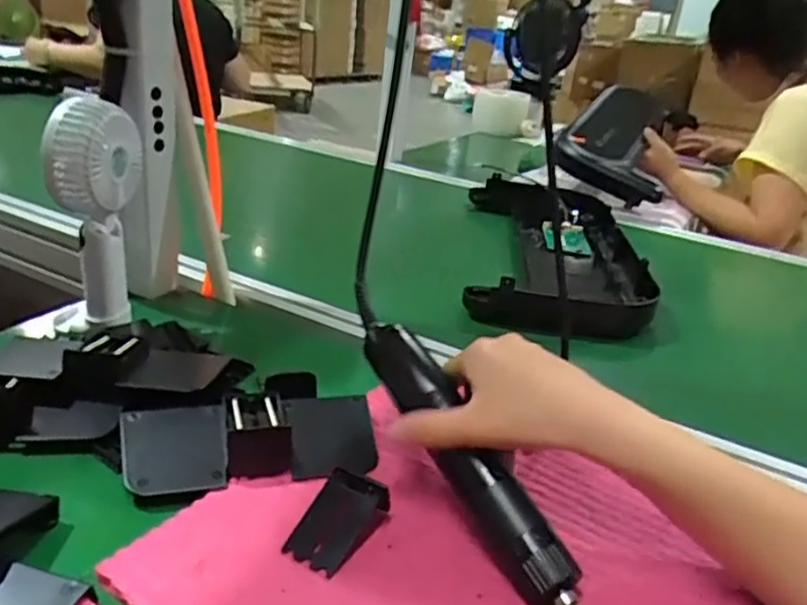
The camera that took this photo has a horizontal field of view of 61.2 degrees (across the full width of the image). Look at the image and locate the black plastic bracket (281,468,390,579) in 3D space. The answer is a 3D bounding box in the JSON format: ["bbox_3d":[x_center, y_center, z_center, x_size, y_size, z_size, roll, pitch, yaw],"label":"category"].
[{"bbox_3d":[-0.037,0.120,0.388,0.036,0.032,0.056,21,27,29],"label":"black plastic bracket"}]

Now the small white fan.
[{"bbox_3d":[-0.247,-0.071,0.551,0.047,0.181,0.072,7,24,0],"label":"small white fan"}]

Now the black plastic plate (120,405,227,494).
[{"bbox_3d":[-0.147,0.091,0.437,0.063,0.008,0.069,2,36,-17],"label":"black plastic plate"}]

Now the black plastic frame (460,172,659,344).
[{"bbox_3d":[0.200,-0.077,0.917,0.214,0.050,0.483,9,24,4],"label":"black plastic frame"}]

